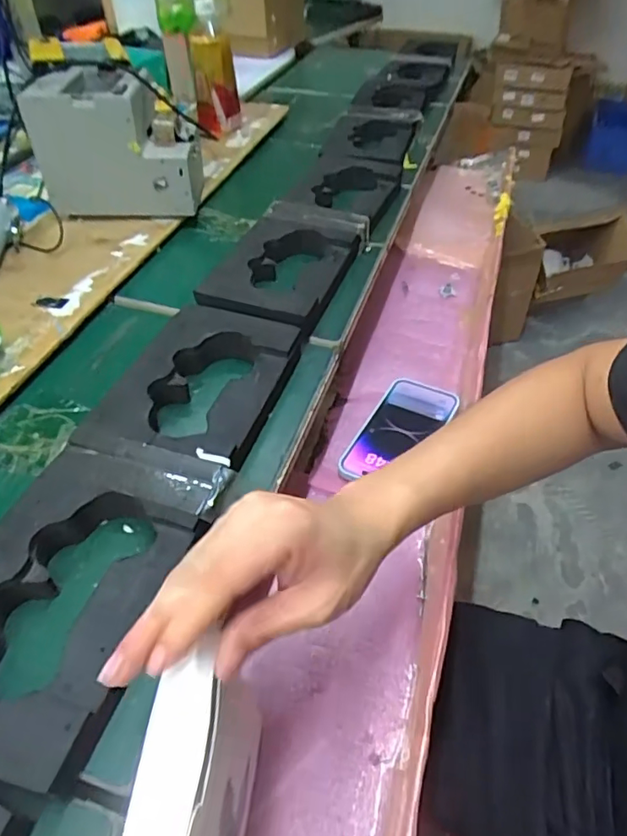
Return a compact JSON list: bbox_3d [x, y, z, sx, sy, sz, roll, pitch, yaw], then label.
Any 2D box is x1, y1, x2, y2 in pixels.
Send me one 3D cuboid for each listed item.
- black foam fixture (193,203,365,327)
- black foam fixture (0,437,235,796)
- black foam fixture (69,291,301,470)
[{"bbox_3d":[-0.031,-0.178,0.621,0.128,0.037,0.232,15,51,13],"label":"black foam fixture"},{"bbox_3d":[-0.157,0.104,0.351,0.140,0.038,0.208,13,50,11],"label":"black foam fixture"},{"bbox_3d":[-0.099,-0.031,0.479,0.132,0.037,0.204,12,50,10],"label":"black foam fixture"}]

